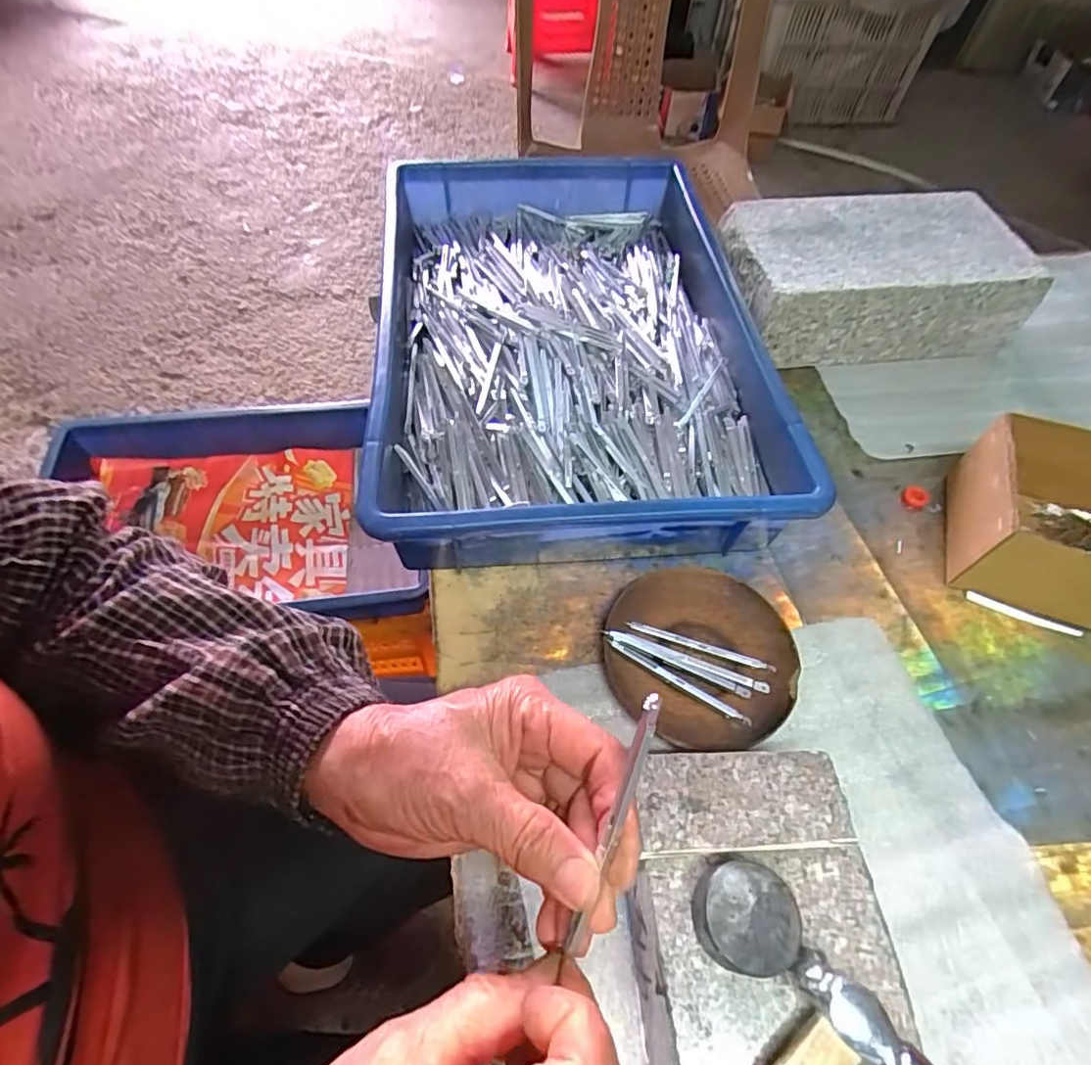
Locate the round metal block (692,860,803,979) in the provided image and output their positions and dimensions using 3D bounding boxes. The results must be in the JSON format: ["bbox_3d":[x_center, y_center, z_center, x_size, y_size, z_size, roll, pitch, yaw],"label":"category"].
[{"bbox_3d":[0.080,0.155,0.238,0.038,0.022,0.037,1,58,-2],"label":"round metal block"}]

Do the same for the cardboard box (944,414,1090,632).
[{"bbox_3d":[0.372,0.000,0.397,0.167,0.066,0.117,16,59,7],"label":"cardboard box"}]

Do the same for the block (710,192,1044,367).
[{"bbox_3d":[0.290,-0.232,0.539,0.250,0.081,0.137,-5,58,-6],"label":"block"}]

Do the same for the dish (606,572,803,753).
[{"bbox_3d":[0.094,0.075,0.366,0.111,0.017,0.111,1,58,-2],"label":"dish"}]

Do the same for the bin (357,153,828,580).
[{"bbox_3d":[0.017,-0.161,0.475,0.275,0.076,0.405,-2,58,-4],"label":"bin"}]

